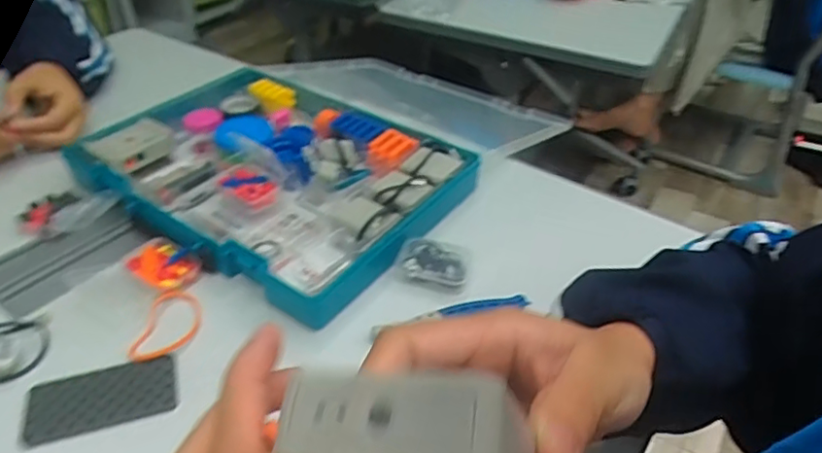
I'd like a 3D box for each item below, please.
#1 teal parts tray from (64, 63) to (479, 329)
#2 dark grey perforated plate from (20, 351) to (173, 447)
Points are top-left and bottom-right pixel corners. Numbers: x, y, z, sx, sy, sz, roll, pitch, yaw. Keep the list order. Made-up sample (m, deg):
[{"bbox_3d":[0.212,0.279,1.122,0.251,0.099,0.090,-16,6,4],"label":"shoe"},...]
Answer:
[{"bbox_3d":[-0.146,-0.073,0.615,0.372,0.055,0.264,25,44,26],"label":"teal parts tray"},{"bbox_3d":[-0.220,0.120,0.420,0.097,0.004,0.050,-11,41,-15],"label":"dark grey perforated plate"}]

